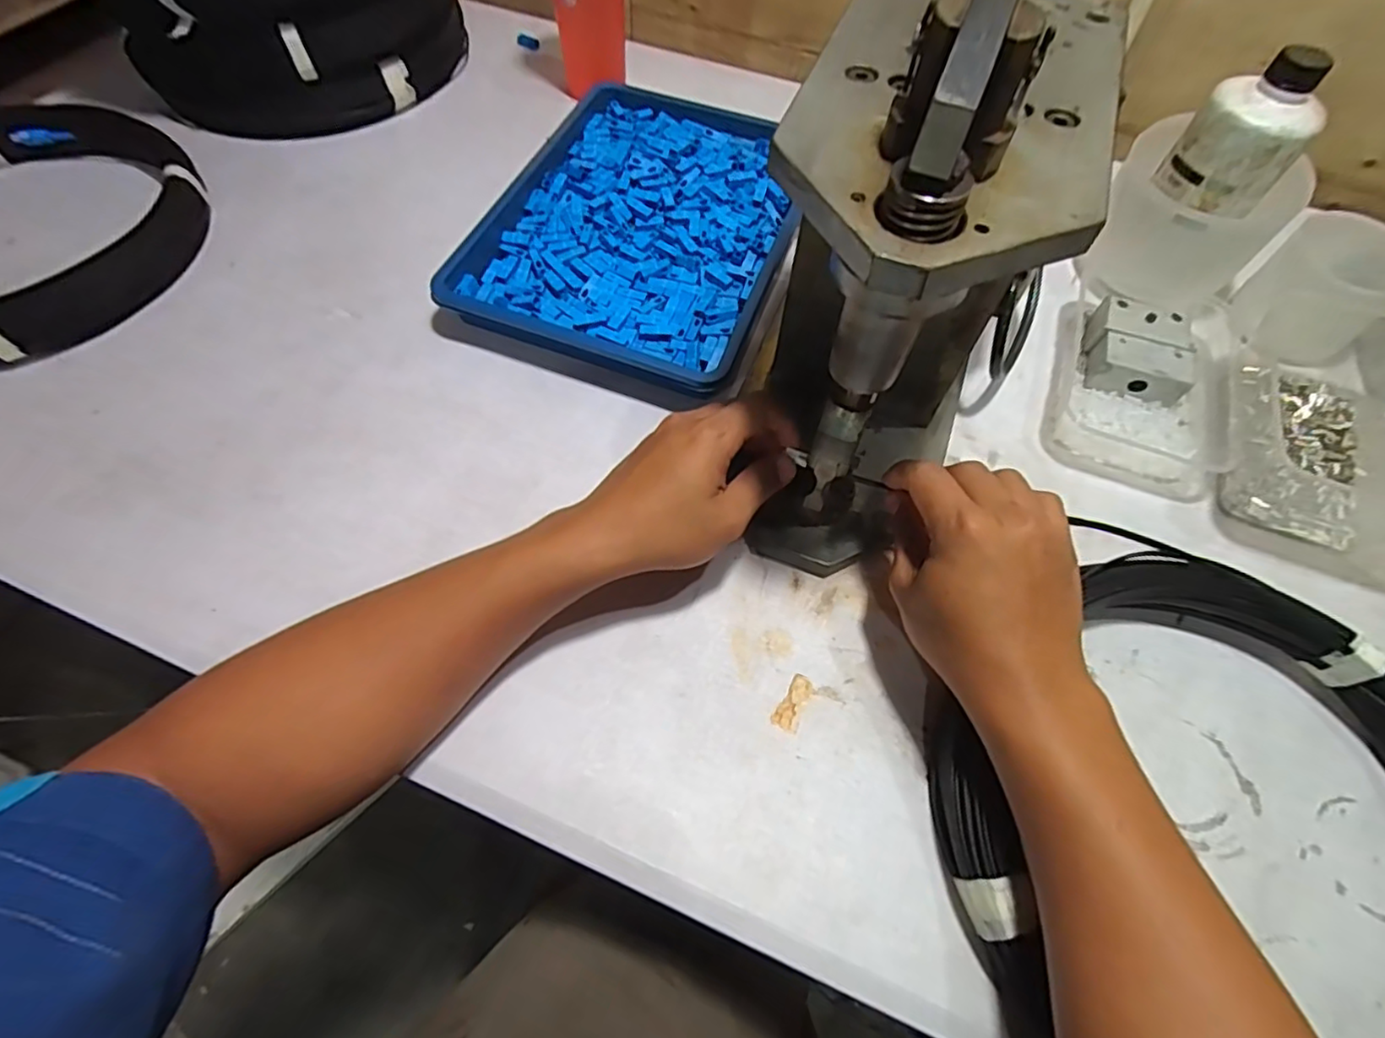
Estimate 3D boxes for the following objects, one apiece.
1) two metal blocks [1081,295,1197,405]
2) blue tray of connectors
[{"bbox_3d":[0.341,-0.129,0.473,0.068,0.030,0.070,16,64,7],"label":"two metal blocks"},{"bbox_3d":[-0.033,-0.252,0.527,0.235,0.035,0.318,19,64,9],"label":"blue tray of connectors"}]

